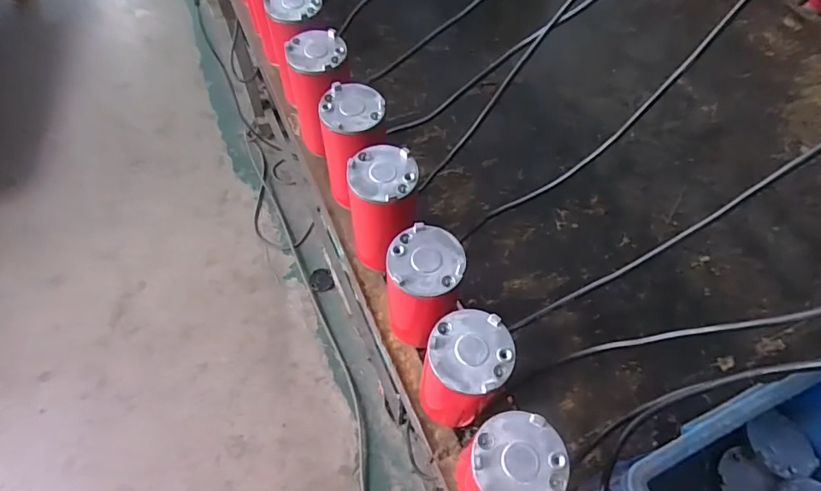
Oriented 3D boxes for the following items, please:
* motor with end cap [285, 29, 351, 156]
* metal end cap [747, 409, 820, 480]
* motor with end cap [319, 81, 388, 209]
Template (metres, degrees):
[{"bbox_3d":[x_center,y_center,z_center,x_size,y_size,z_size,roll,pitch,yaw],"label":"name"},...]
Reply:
[{"bbox_3d":[-0.119,-0.200,0.660,0.079,0.148,0.078,1,60,-3],"label":"motor with end cap"},{"bbox_3d":[0.413,0.221,0.541,0.069,0.012,0.068,1,60,-3],"label":"metal end cap"},{"bbox_3d":[-0.071,-0.123,0.613,0.076,0.140,0.087,-23,64,-15],"label":"motor with end cap"}]

